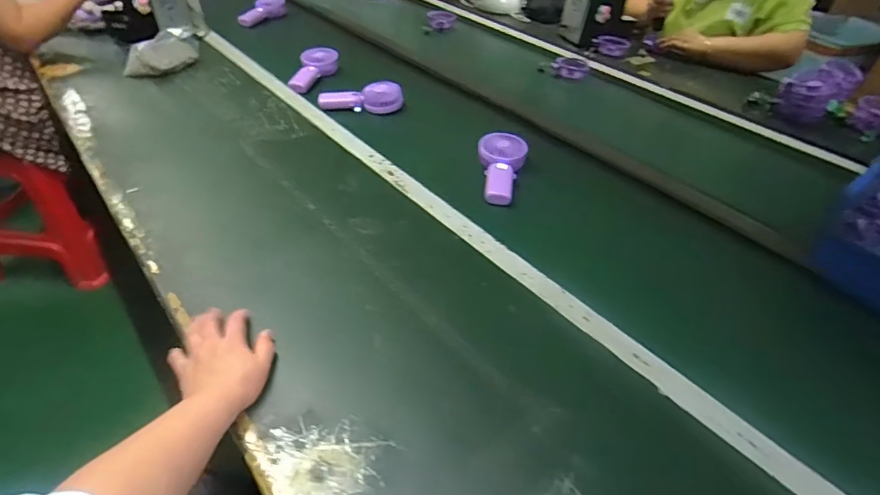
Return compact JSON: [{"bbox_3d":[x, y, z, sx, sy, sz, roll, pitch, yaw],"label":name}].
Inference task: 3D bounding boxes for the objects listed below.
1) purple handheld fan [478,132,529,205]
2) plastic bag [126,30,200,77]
[{"bbox_3d":[0.113,-0.147,0.863,0.087,0.045,0.175,7,41,2],"label":"purple handheld fan"},{"bbox_3d":[-0.665,-0.468,1.142,0.079,0.072,0.170,17,42,14],"label":"plastic bag"}]

